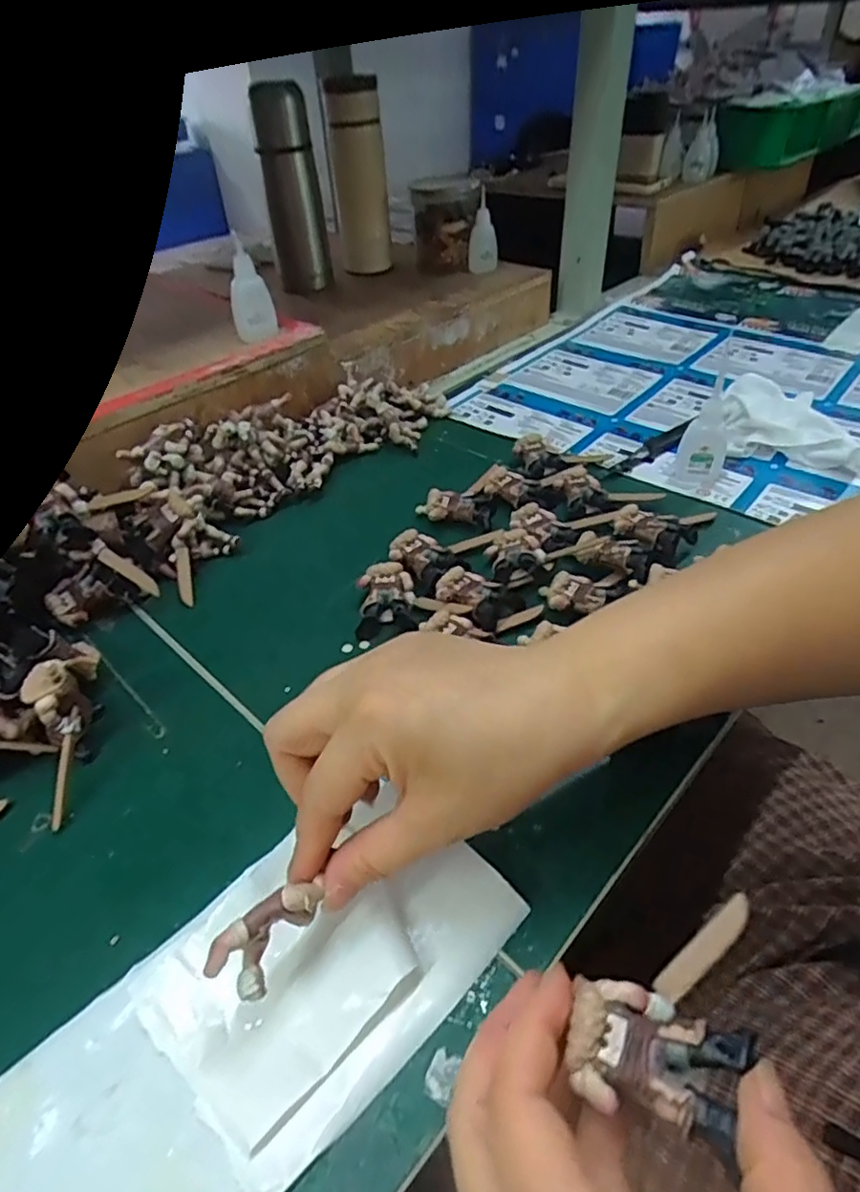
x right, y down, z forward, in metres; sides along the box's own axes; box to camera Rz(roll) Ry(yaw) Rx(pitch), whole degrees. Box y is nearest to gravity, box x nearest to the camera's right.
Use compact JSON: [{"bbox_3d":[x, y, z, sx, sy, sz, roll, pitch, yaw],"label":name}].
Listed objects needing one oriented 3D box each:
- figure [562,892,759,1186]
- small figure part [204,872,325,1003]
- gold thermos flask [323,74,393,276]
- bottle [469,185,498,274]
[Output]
[{"bbox_3d":[0.077,0.125,0.200,0.048,0.018,0.074,19,47,21],"label":"figure"},{"bbox_3d":[-0.060,0.126,0.230,0.018,0.020,0.042,26,50,27],"label":"small figure part"},{"bbox_3d":[-0.082,-0.489,0.733,0.058,0.190,0.052,-7,43,-5],"label":"gold thermos flask"},{"bbox_3d":[0.064,-0.431,0.740,0.034,0.082,0.025,0,43,3],"label":"bottle"}]

